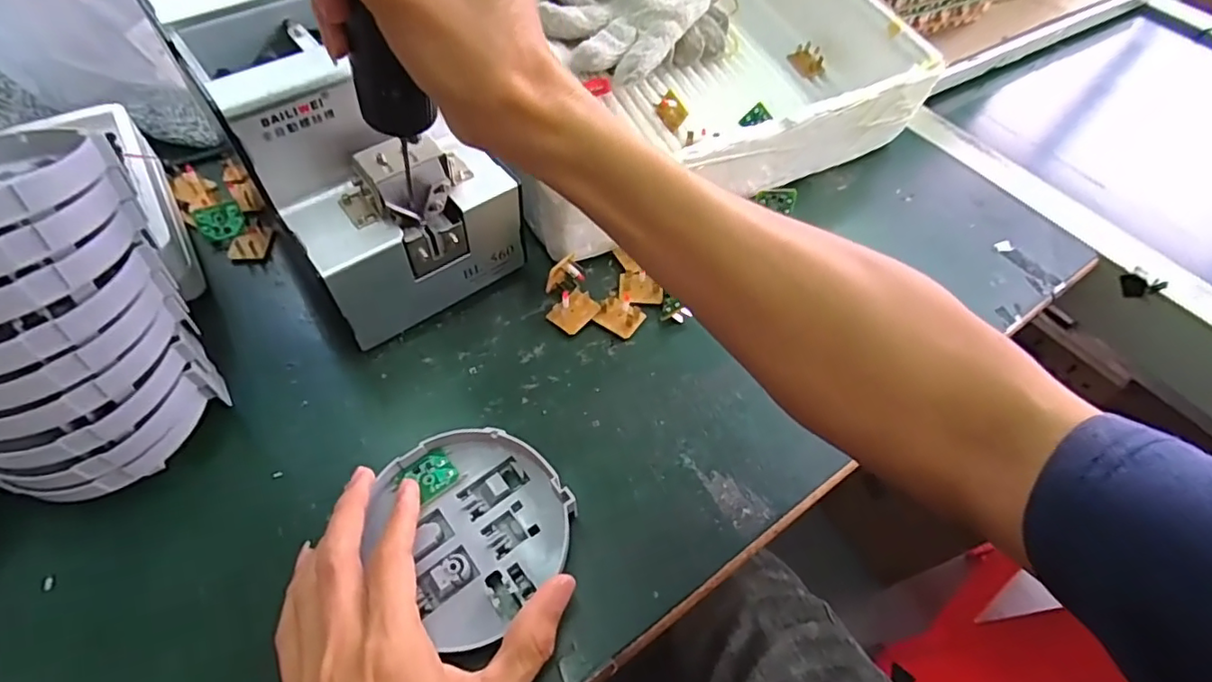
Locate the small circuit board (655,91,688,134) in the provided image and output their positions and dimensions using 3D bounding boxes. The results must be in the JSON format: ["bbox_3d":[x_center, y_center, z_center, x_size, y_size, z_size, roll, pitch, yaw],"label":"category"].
[{"bbox_3d":[0.052,-0.182,0.466,0.026,0.021,0.006,52,40,3],"label":"small circuit board"}]

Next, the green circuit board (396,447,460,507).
[{"bbox_3d":[-0.094,0.071,0.313,0.028,0.004,0.023,-34,64,-23],"label":"green circuit board"}]

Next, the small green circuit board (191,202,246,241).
[{"bbox_3d":[-0.271,-0.084,0.413,0.030,0.006,0.023,-16,95,-18],"label":"small green circuit board"}]

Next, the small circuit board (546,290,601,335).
[{"bbox_3d":[-0.021,-0.020,0.390,0.025,0.005,0.030,41,71,12],"label":"small circuit board"}]

